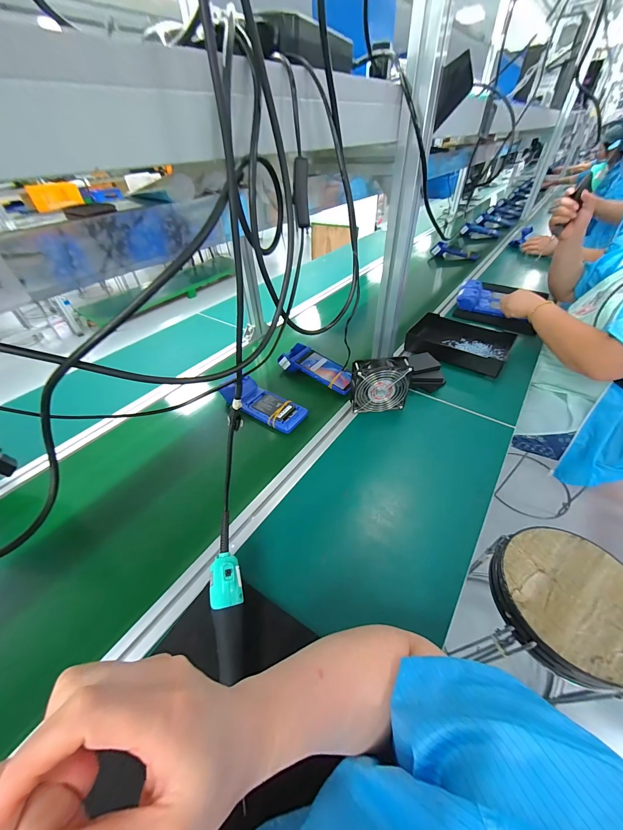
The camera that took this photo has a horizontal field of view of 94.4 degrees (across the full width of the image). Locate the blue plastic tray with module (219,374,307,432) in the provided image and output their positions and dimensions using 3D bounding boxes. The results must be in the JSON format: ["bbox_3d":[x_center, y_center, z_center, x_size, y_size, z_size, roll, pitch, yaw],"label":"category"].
[{"bbox_3d":[-0.113,-0.031,0.677,0.203,0.063,0.087,20,49,23],"label":"blue plastic tray with module"}]

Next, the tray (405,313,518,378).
[{"bbox_3d":[0.428,-0.216,0.844,0.267,0.052,0.201,27,51,27],"label":"tray"}]

